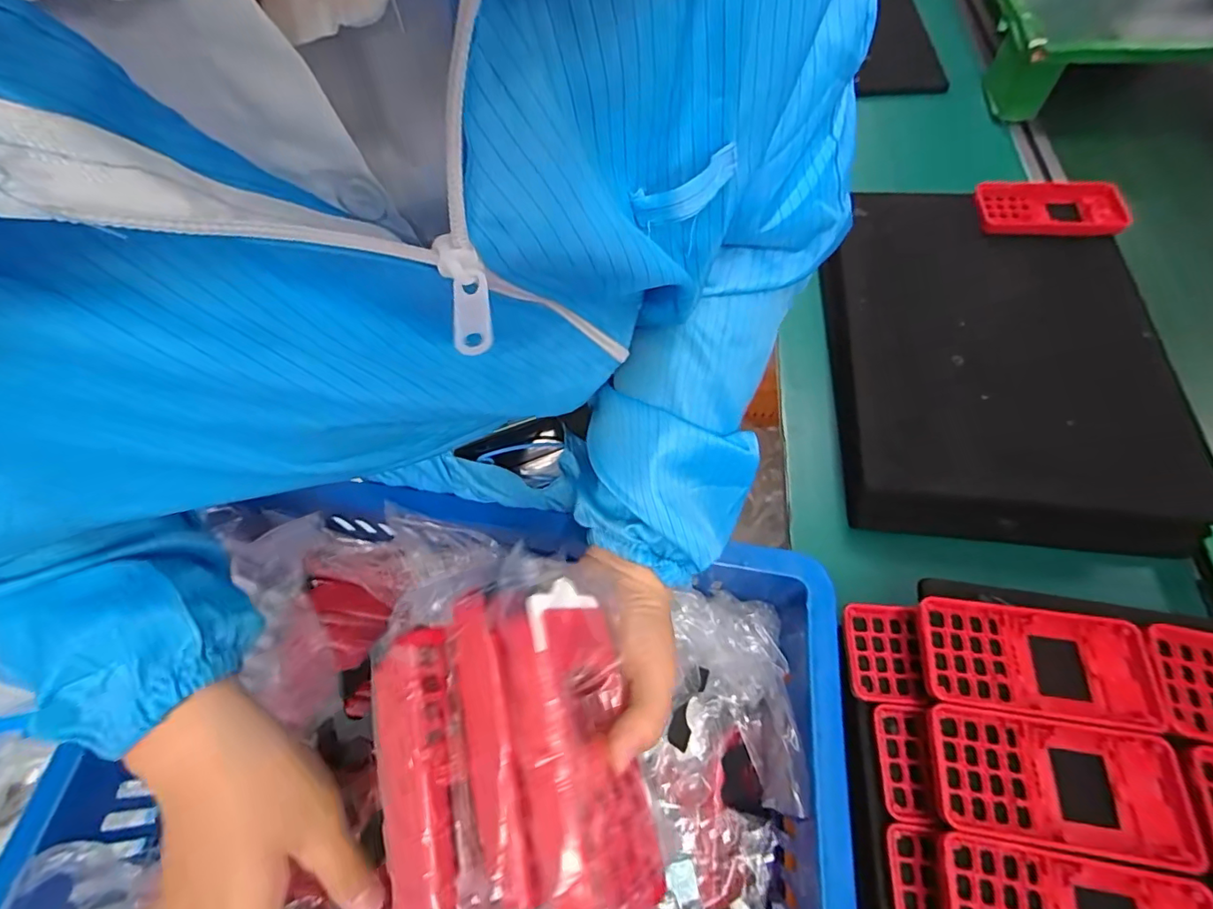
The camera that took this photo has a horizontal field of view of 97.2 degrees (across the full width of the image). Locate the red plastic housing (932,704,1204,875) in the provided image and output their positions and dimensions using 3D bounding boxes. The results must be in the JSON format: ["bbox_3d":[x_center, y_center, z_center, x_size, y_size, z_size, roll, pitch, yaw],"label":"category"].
[{"bbox_3d":[0.251,0.184,0.300,0.122,0.015,0.064,7,60,8],"label":"red plastic housing"}]

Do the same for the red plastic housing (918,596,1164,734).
[{"bbox_3d":[0.262,0.126,0.327,0.124,0.008,0.063,6,60,8],"label":"red plastic housing"}]

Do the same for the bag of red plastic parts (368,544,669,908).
[{"bbox_3d":[-0.043,0.131,0.217,0.110,0.047,0.166,-17,60,-5],"label":"bag of red plastic parts"}]

